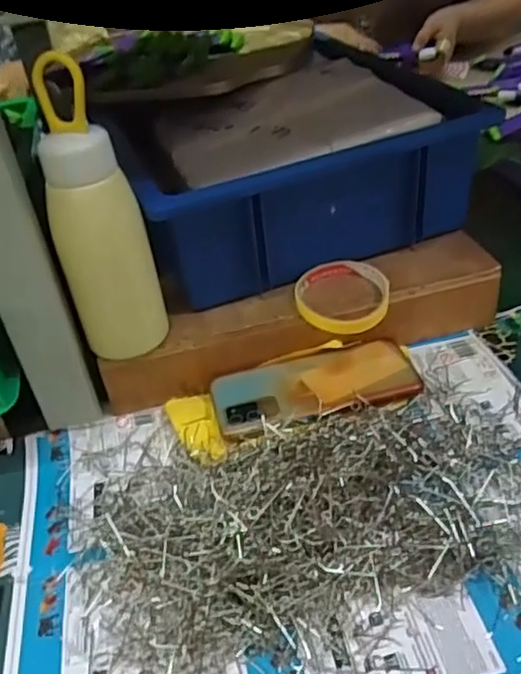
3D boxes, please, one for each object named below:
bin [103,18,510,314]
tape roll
[{"bbox_3d":[0.024,-0.168,0.624,0.301,0.106,0.241,-17,38,-10],"label":"bin"},{"bbox_3d":[0.070,-0.035,0.552,0.077,0.017,0.081,-5,38,4],"label":"tape roll"}]

